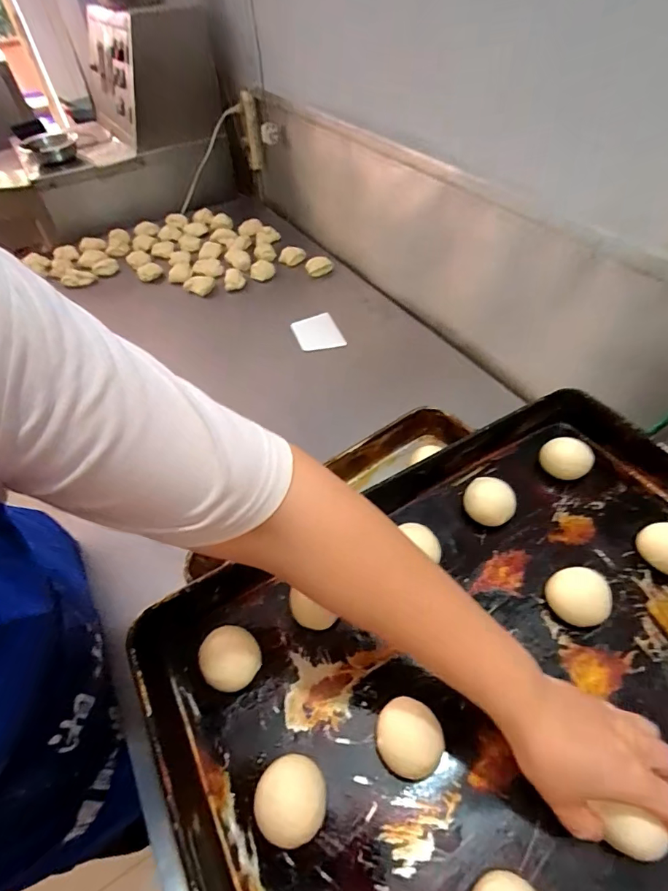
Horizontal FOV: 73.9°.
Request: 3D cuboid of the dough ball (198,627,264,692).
[{"bbox_3d":[-0.096,0.196,0.412,0.052,0.033,0.051,-2,49,2],"label":"dough ball"}]

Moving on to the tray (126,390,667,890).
[{"bbox_3d":[0.158,0.184,0.413,0.595,0.062,0.419,-26,53,-18],"label":"tray"}]

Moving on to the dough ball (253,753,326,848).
[{"bbox_3d":[-0.032,0.275,0.345,0.050,0.034,0.054,-2,49,2],"label":"dough ball"}]

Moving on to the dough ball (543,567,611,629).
[{"bbox_3d":[0.241,0.147,0.436,0.050,0.028,0.054,-28,53,-20],"label":"dough ball"}]

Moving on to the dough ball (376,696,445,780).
[{"bbox_3d":[0.062,0.240,0.367,0.052,0.038,0.053,-2,49,2],"label":"dough ball"}]

